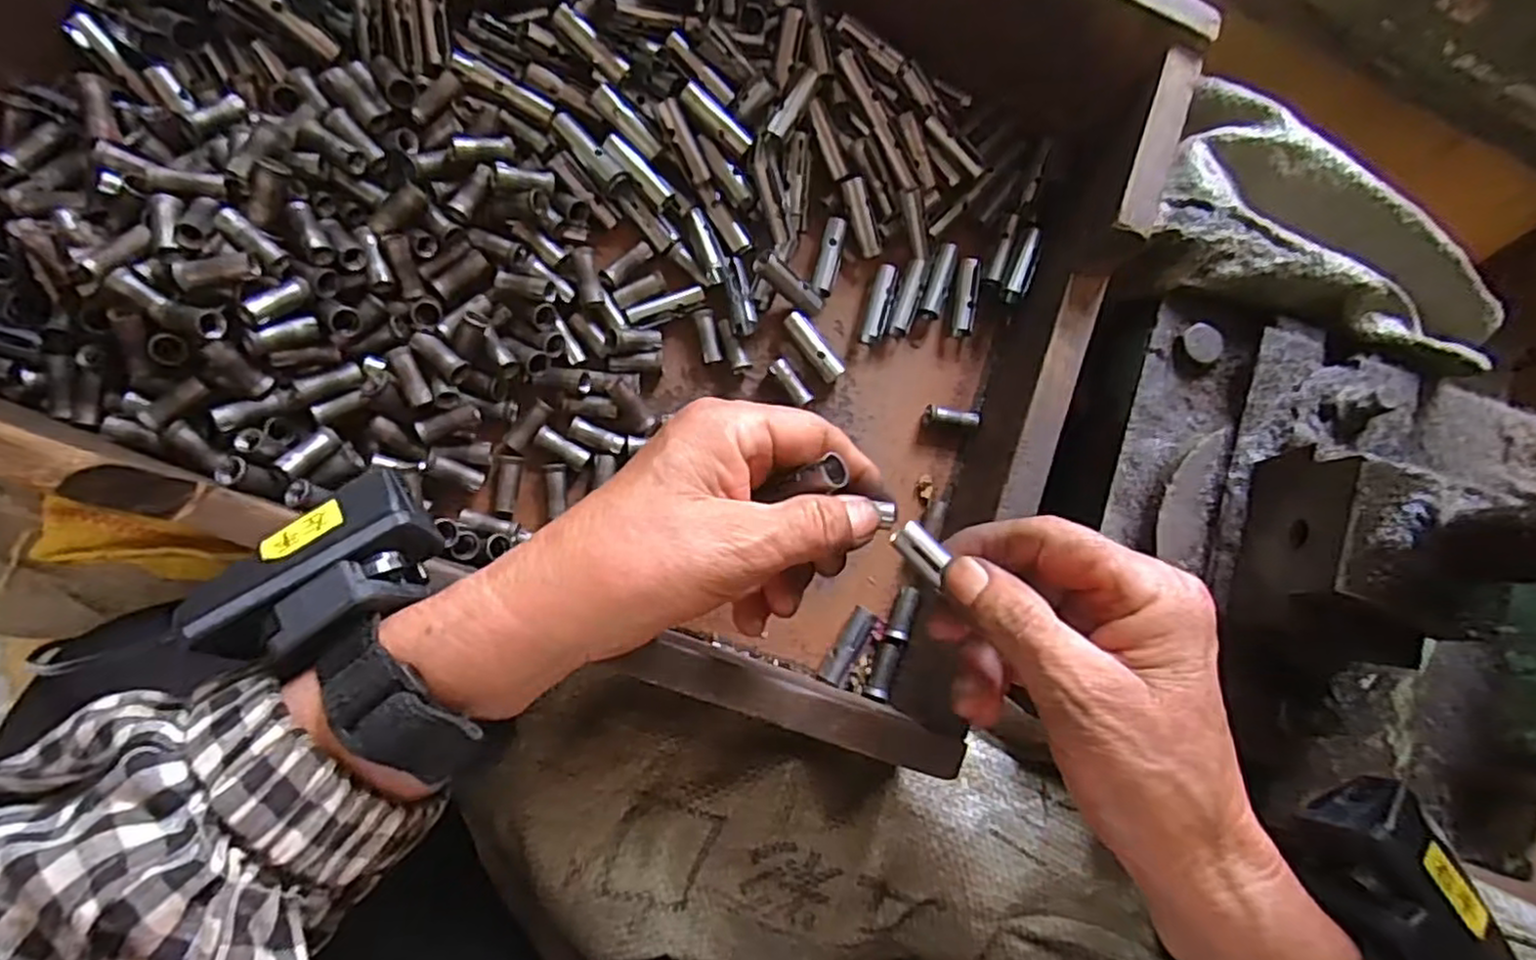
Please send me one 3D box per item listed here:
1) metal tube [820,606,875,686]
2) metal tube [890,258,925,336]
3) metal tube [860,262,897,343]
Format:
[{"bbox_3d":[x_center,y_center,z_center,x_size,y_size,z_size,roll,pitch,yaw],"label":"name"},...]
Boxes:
[{"bbox_3d":[0.036,0.076,0.331,0.010,0.008,0.037,30,82,1],"label":"metal tube"},{"bbox_3d":[0.068,-0.089,0.351,0.009,0.006,0.038,16,82,-1],"label":"metal tube"},{"bbox_3d":[0.054,-0.086,0.351,0.010,0.010,0.037,17,82,-1],"label":"metal tube"}]

